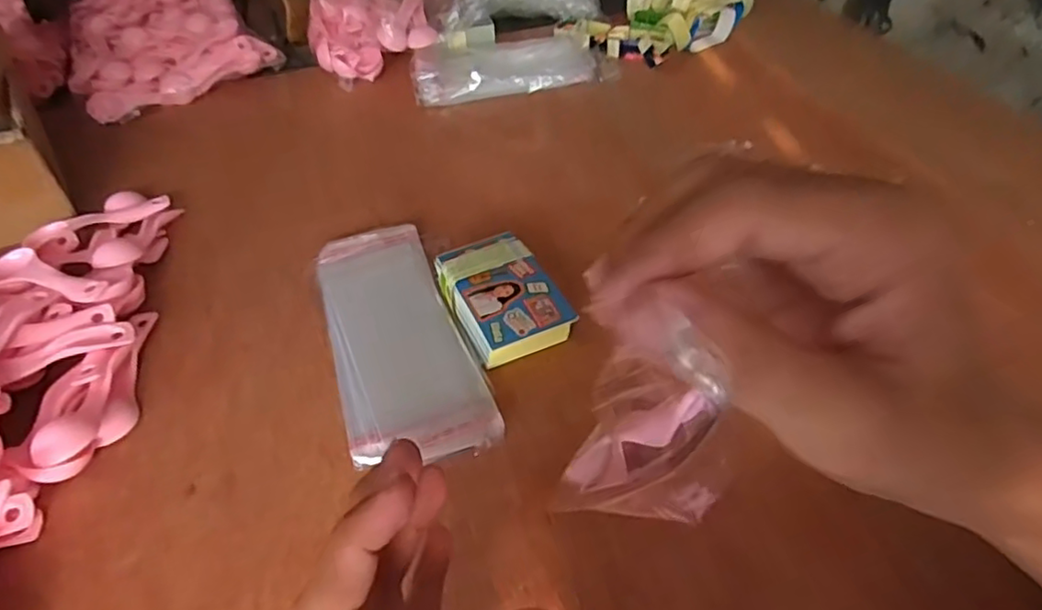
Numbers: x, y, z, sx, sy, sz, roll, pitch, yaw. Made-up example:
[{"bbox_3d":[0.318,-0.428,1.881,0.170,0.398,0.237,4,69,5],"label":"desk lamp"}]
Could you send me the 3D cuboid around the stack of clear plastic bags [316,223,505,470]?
[{"bbox_3d":[-0.087,0.018,0.432,0.087,0.008,0.222,-16,45,-12],"label":"stack of clear plastic bags"}]

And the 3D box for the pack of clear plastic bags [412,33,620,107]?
[{"bbox_3d":[-0.015,-0.283,0.717,0.222,0.025,0.130,-13,44,-9],"label":"pack of clear plastic bags"}]

